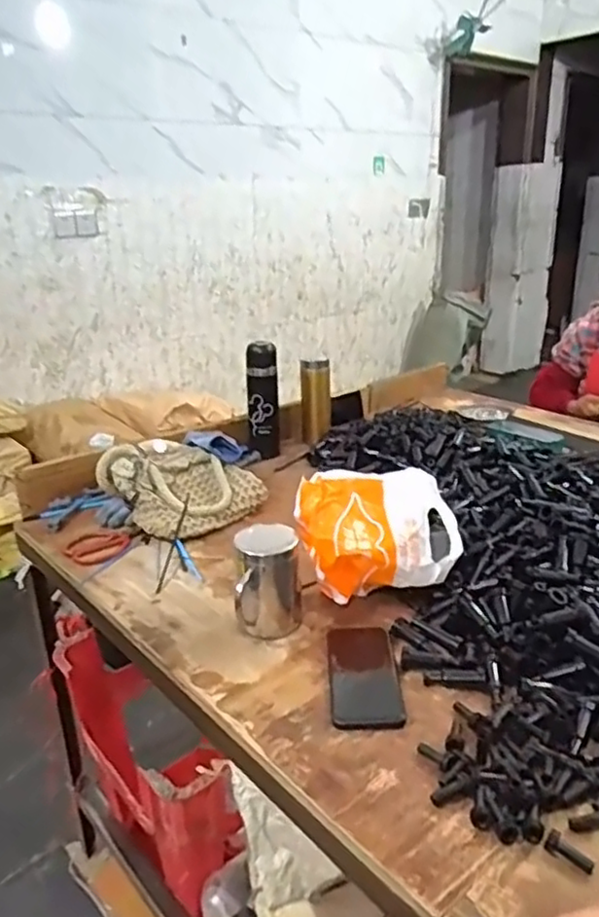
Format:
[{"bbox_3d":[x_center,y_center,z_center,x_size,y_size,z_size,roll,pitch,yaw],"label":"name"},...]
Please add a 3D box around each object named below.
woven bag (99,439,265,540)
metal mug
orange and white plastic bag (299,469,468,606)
[{"bbox_3d":[-0.193,0.047,1.136,0.208,0.125,0.207,12,25,32],"label":"woven bag"},{"bbox_3d":[-0.037,0.152,0.809,0.074,0.126,0.068,-2,21,-2],"label":"metal mug"},{"bbox_3d":[0.100,0.100,0.874,0.197,0.140,0.117,-1,21,1],"label":"orange and white plastic bag"}]

